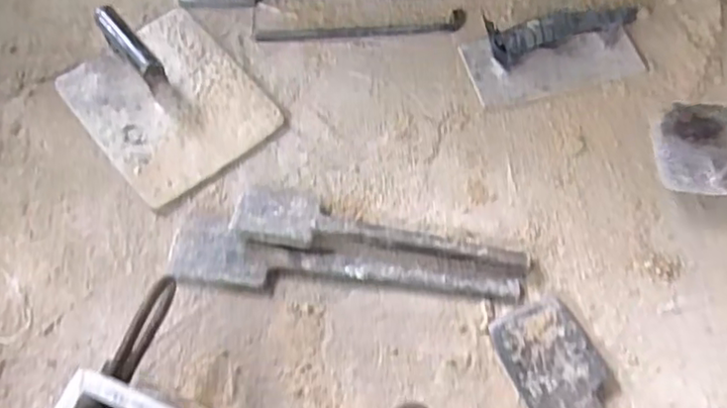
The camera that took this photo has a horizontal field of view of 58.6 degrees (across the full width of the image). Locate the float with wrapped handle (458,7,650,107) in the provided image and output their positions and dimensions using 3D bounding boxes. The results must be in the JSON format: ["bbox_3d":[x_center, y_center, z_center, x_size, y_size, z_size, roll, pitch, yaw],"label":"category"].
[{"bbox_3d":[0.204,-0.161,0.670,0.180,0.065,0.078,-7,65,-1],"label":"float with wrapped handle"}]

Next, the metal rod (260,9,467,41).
[{"bbox_3d":[-0.003,-0.196,0.729,0.234,0.008,0.025,-5,65,0],"label":"metal rod"}]

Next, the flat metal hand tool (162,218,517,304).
[{"bbox_3d":[-0.018,0.058,0.603,0.322,0.016,0.064,6,66,5],"label":"flat metal hand tool"}]

